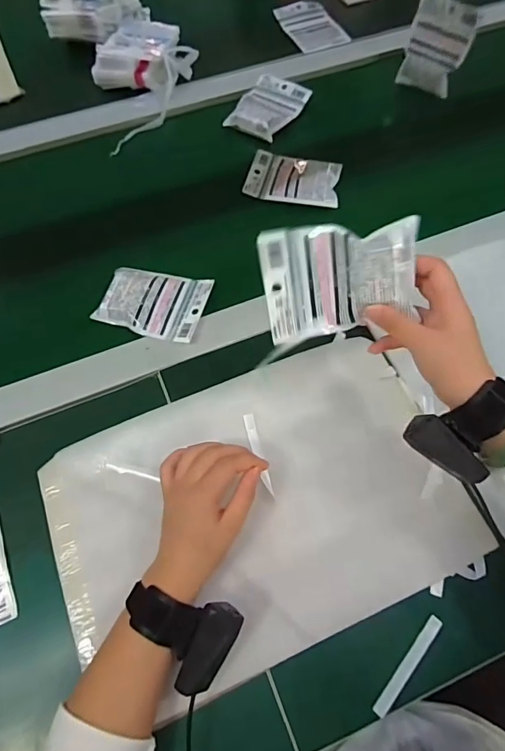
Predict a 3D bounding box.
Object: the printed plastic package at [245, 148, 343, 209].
[{"bbox_3d":[0.062,-0.294,0.673,0.134,0.019,0.089,12,69,9],"label":"printed plastic package"}]

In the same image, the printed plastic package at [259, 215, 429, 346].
[{"bbox_3d":[0.077,-0.082,0.395,0.127,0.097,0.020,-3,23,18],"label":"printed plastic package"}]

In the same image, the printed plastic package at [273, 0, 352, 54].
[{"bbox_3d":[0.112,-0.659,0.850,0.112,0.015,0.147,-25,68,-6],"label":"printed plastic package"}]

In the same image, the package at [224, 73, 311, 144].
[{"bbox_3d":[0.024,-0.442,0.740,0.093,0.023,0.134,32,73,16],"label":"package"}]

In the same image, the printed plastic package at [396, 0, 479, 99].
[{"bbox_3d":[0.296,-0.522,0.734,0.093,0.139,0.029,17,70,11],"label":"printed plastic package"}]

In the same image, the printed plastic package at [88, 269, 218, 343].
[{"bbox_3d":[-0.123,-0.096,0.574,0.126,0.017,0.092,14,69,10],"label":"printed plastic package"}]

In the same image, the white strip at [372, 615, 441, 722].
[{"bbox_3d":[0.141,0.262,0.412,0.012,0.004,0.097,39,75,17],"label":"white strip"}]

